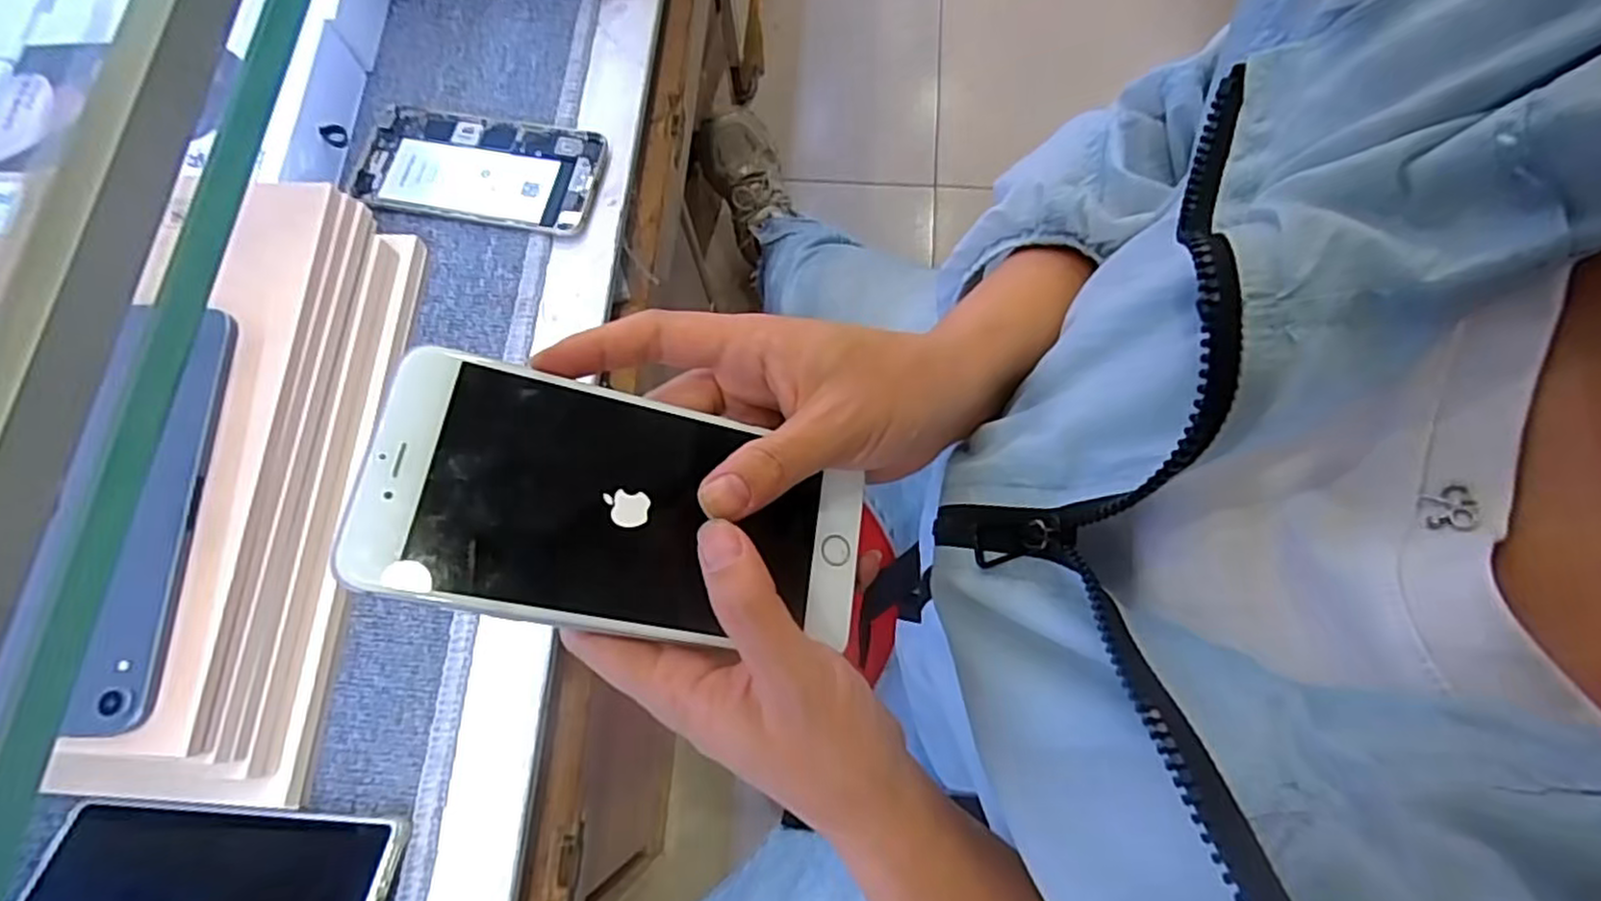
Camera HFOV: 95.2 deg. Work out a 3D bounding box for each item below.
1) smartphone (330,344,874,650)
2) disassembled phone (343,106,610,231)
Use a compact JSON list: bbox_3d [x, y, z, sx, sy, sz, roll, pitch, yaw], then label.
[{"bbox_3d":[-0.052,0.017,0.230,0.153,0.012,0.076,12,70,-18],"label":"smartphone"},{"bbox_3d":[-0.208,-0.183,0.471,0.157,0.006,0.078,10,73,5],"label":"disassembled phone"}]

